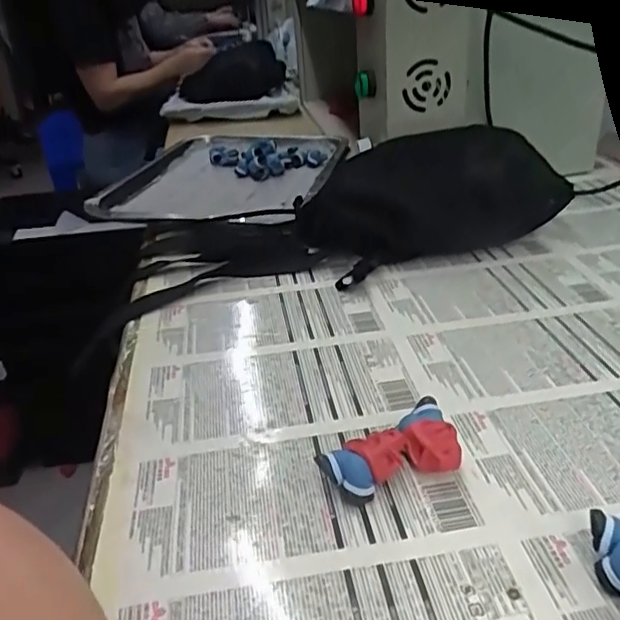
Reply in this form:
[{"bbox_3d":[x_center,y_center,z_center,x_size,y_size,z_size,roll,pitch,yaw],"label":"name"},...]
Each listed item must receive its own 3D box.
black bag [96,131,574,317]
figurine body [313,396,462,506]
[{"bbox_3d":[0.116,-0.110,0.583,0.235,0.095,0.112,-14,30,-17],"label":"black bag"},{"bbox_3d":[0.048,0.080,0.324,0.076,0.026,0.039,-18,32,-24],"label":"figurine body"}]

